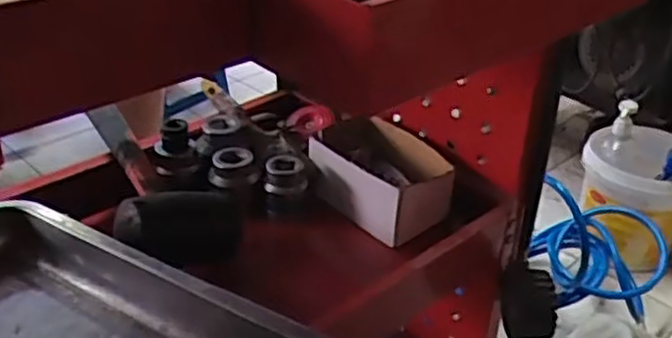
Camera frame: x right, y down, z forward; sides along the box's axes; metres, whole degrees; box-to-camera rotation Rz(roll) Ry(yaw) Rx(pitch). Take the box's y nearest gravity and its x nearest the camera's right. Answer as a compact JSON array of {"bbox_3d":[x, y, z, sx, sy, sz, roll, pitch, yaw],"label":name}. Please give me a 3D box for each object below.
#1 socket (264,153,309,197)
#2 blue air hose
[{"bbox_3d":[-0.054,0.005,0.747,0.043,0.026,0.044,-3,30,-13],"label":"socket"},{"bbox_3d":[0.428,0.121,1.152,0.202,0.208,0.175,9,32,9],"label":"blue air hose"}]

